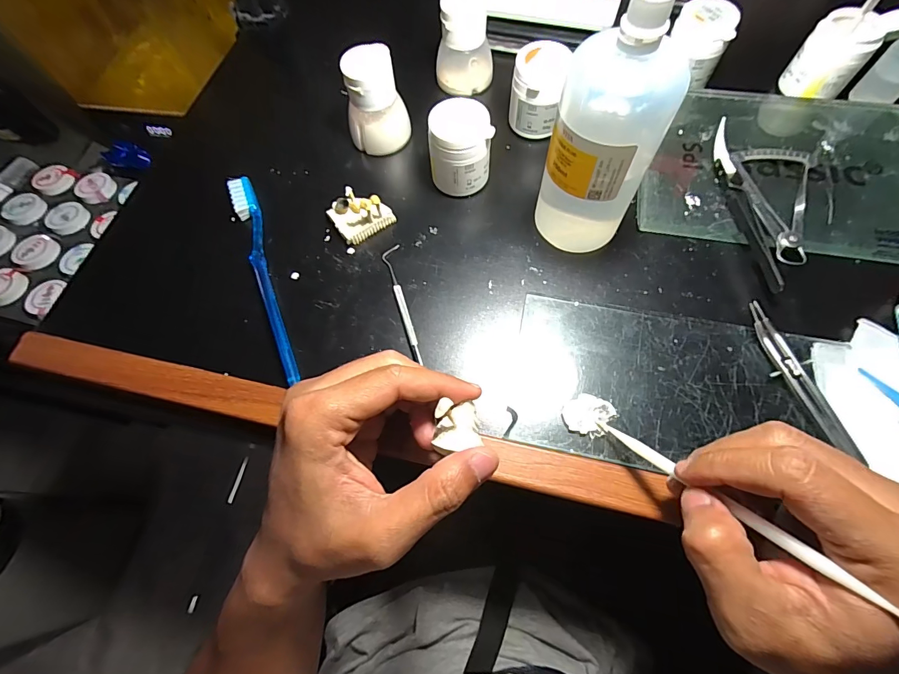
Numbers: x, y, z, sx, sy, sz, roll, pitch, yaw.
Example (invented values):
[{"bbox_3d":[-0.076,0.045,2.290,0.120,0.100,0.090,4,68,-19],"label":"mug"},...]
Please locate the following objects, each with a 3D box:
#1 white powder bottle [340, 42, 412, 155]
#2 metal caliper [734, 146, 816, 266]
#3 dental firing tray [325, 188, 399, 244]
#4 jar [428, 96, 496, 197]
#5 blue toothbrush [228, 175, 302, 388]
[{"bbox_3d":[-0.059,-0.184,0.319,0.050,0.065,0.042,-15,68,-4],"label":"white powder bottle"},{"bbox_3d":[0.229,-0.103,0.290,0.053,0.011,0.106,20,70,10],"label":"metal caliper"},{"bbox_3d":[-0.068,-0.096,0.301,0.041,0.030,0.035,-32,70,-10],"label":"dental firing tray"},{"bbox_3d":[0.008,-0.137,0.301,0.043,0.055,0.041,-1,68,2],"label":"jar"},{"bbox_3d":[-0.135,-0.048,0.292,0.015,0.015,0.183,-21,68,-6],"label":"blue toothbrush"}]

